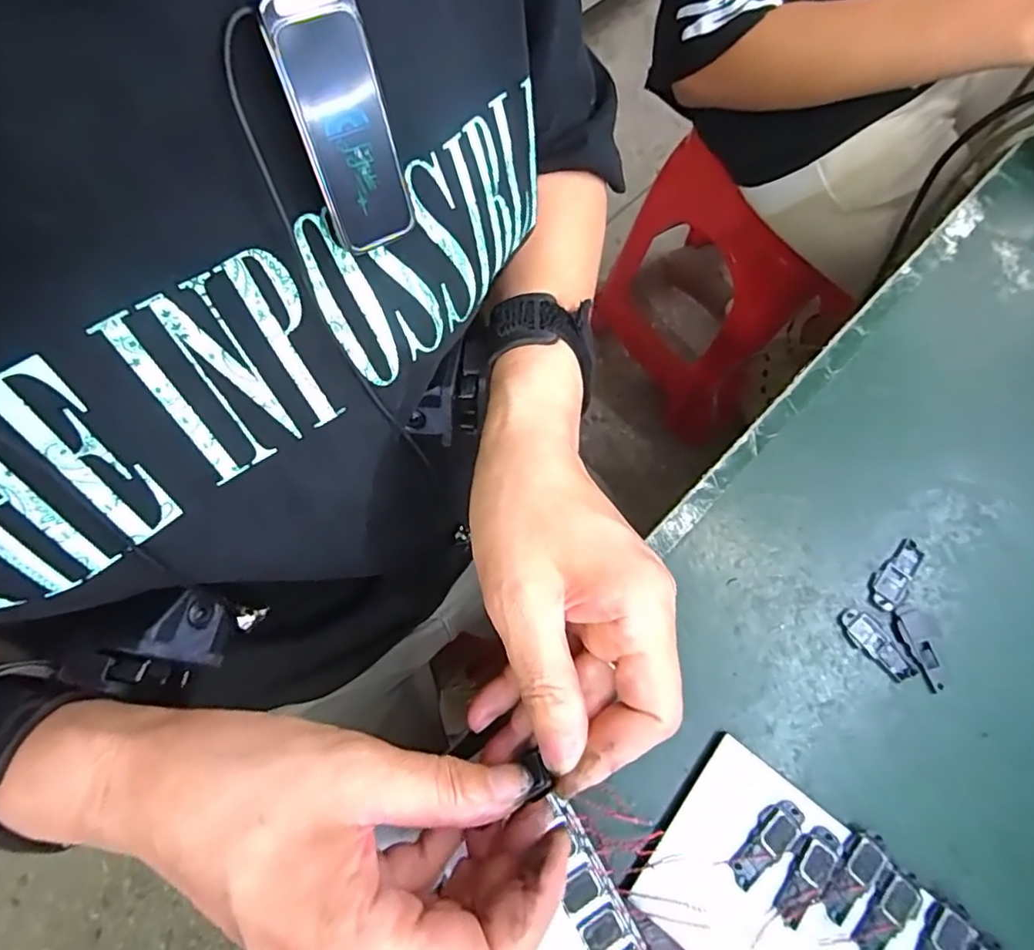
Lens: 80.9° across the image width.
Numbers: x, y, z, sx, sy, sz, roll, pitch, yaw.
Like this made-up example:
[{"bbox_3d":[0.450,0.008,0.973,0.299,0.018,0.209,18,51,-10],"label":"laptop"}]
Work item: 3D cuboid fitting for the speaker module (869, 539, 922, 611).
[{"bbox_3d":[0.192,0.050,0.305,0.040,0.004,0.017,-43,77,-15],"label":"speaker module"}]

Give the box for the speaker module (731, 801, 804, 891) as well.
[{"bbox_3d":[0.107,0.156,0.257,0.040,0.004,0.014,-37,75,-13],"label":"speaker module"}]

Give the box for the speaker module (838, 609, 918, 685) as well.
[{"bbox_3d":[0.174,0.082,0.294,0.015,0.004,0.040,-38,75,-14],"label":"speaker module"}]

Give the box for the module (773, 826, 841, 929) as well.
[{"bbox_3d":[0.123,0.168,0.253,0.015,0.004,0.040,39,74,12],"label":"module"}]

